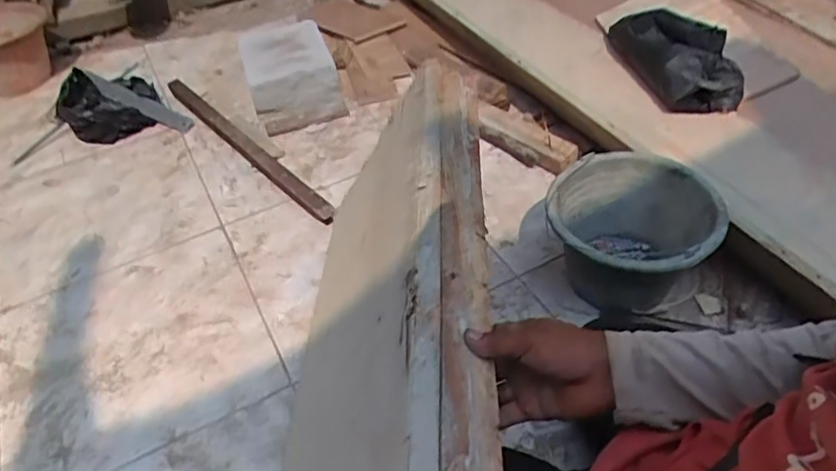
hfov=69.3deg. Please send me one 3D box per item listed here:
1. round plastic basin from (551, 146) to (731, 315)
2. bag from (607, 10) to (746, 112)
[{"bbox_3d":[0.328,0.004,0.949,0.235,0.174,0.234,-3,44,2],"label":"round plastic basin"},{"bbox_3d":[0.504,-0.376,1.202,0.178,0.096,0.357,-5,44,0],"label":"bag"}]

